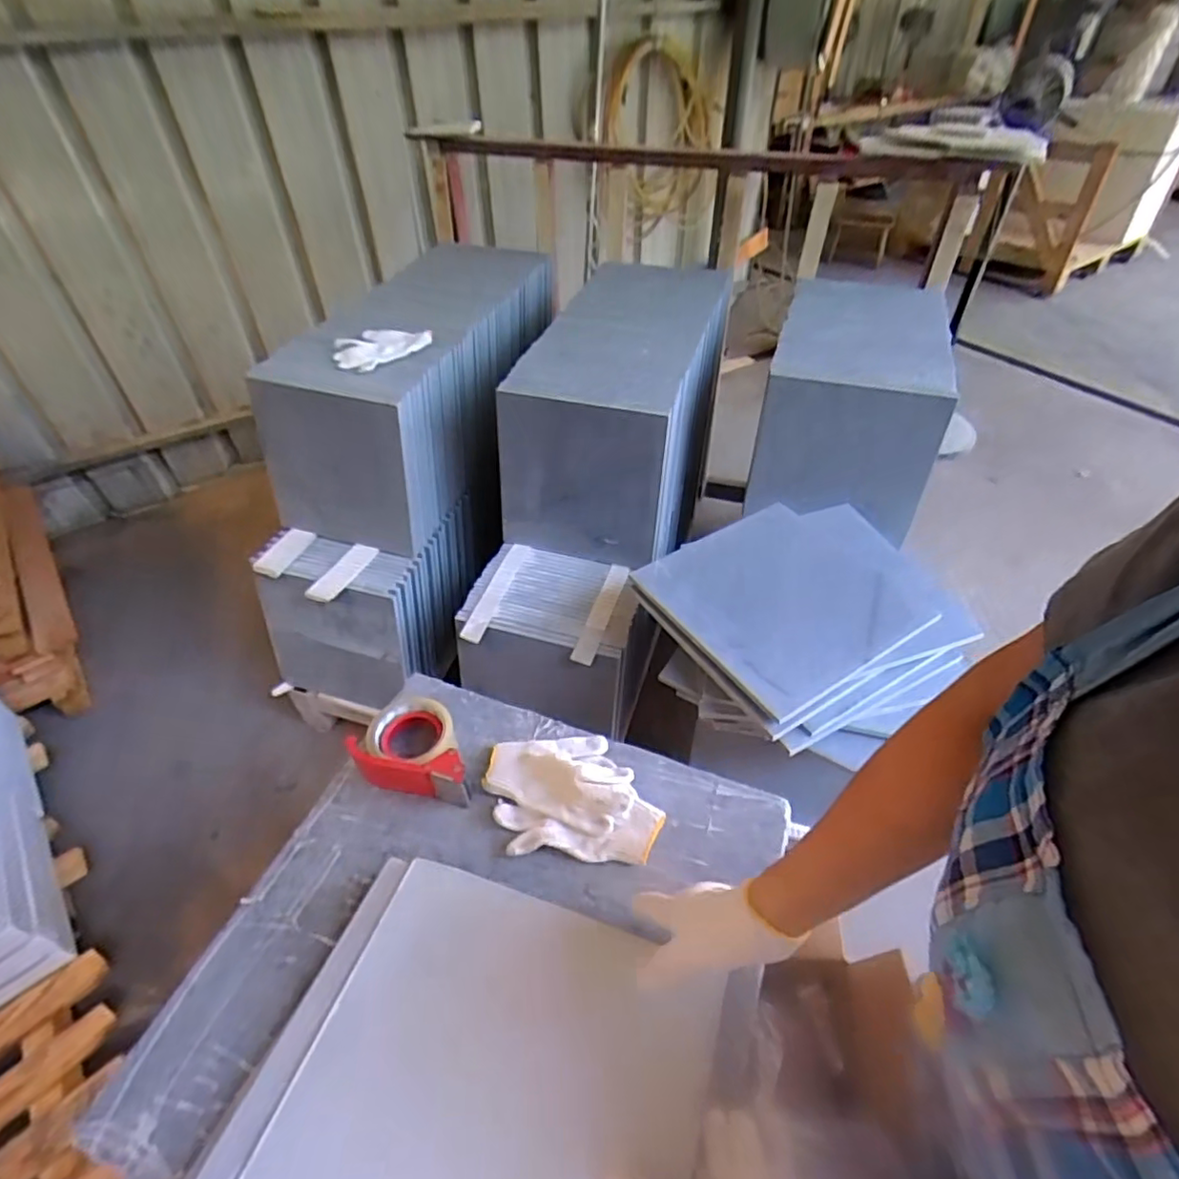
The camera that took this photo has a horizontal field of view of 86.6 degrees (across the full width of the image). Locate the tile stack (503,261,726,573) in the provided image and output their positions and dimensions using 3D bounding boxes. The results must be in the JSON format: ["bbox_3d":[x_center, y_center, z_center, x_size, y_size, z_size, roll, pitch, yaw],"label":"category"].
[{"bbox_3d":[0.071,-0.393,1.325,0.359,0.293,0.662,9,46,9],"label":"tile stack"}]

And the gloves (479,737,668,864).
[{"bbox_3d":[-0.019,0.216,0.689,0.195,0.038,0.141,3,45,4],"label":"gloves"}]

